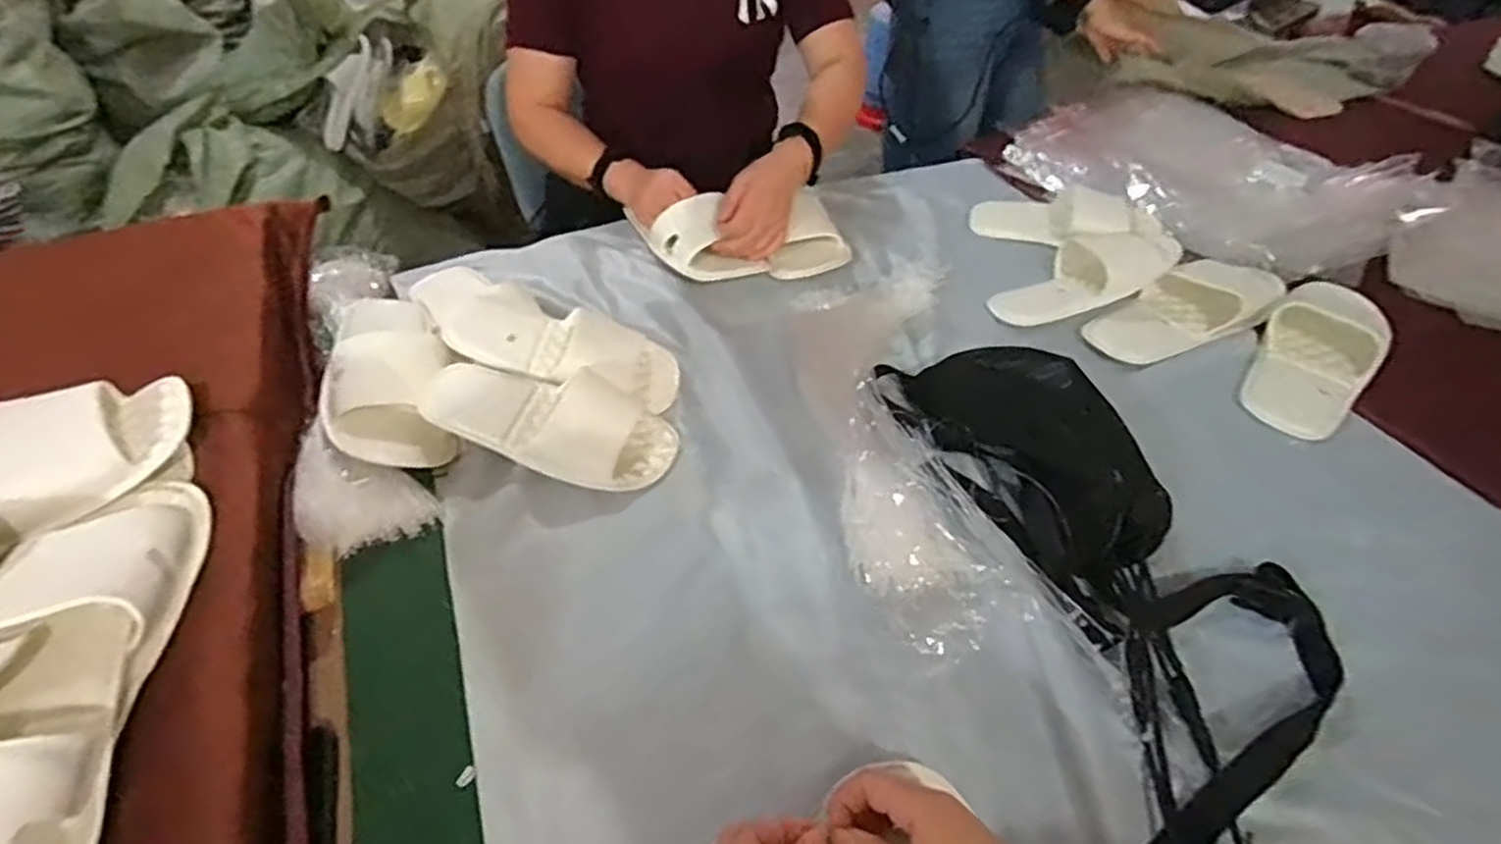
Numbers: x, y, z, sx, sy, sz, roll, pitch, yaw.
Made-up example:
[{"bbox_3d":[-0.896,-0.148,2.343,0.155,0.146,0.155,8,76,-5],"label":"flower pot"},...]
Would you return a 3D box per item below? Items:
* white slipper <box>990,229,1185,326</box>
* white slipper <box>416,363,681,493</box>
[{"bbox_3d":[0.410,-0.180,0.953,0.248,0.061,0.104,-25,47,-11],"label":"white slipper"},{"bbox_3d":[-0.187,-0.008,0.730,0.232,0.066,0.119,11,46,10],"label":"white slipper"}]

